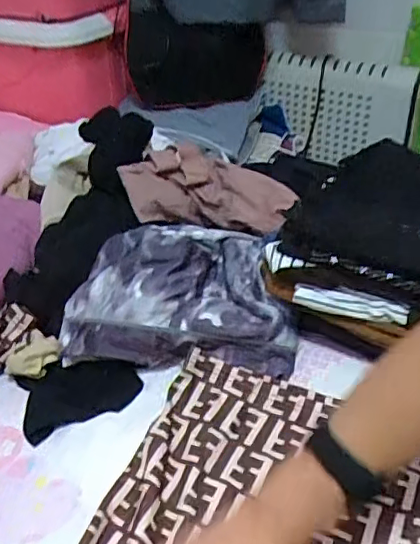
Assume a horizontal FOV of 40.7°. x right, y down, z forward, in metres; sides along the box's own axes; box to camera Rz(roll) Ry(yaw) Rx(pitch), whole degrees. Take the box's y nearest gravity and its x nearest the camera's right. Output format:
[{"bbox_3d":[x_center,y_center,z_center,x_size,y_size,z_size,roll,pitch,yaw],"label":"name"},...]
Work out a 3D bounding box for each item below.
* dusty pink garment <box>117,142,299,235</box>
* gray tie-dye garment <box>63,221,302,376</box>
[{"bbox_3d":[-0.006,-0.117,0.827,0.245,0.077,0.118,8,38,-7],"label":"dusty pink garment"},{"bbox_3d":[-0.035,0.024,0.718,0.277,0.101,0.204,0,39,6],"label":"gray tie-dye garment"}]

